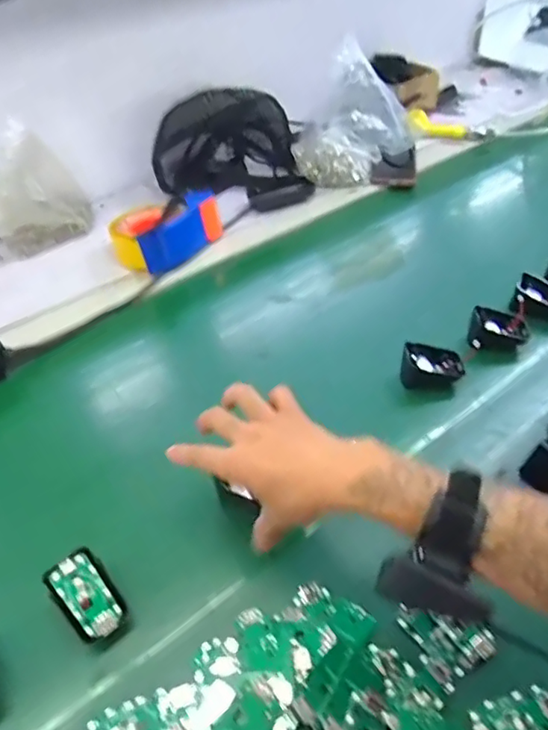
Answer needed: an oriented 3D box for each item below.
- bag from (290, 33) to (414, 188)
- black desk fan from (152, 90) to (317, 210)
[{"bbox_3d":[0.125,-0.370,0.896,0.162,0.196,0.073,41,47,1],"label":"bag"},{"bbox_3d":[-0.050,-0.367,0.918,0.244,0.138,0.189,13,46,14],"label":"black desk fan"}]

